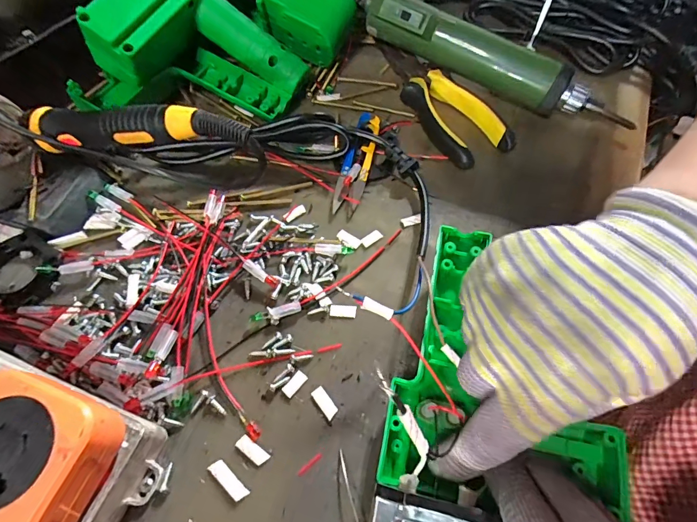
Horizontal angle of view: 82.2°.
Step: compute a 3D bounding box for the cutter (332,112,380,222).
[{"bbox_3d":[0.008,-0.079,0.319,0.021,0.014,0.098,14,60,5],"label":"cutter"}]

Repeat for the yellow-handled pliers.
[{"bbox_3d":[0.071,-0.142,0.351,0.054,0.021,0.153,-28,65,-18],"label":"yellow-handled pliers"}]

